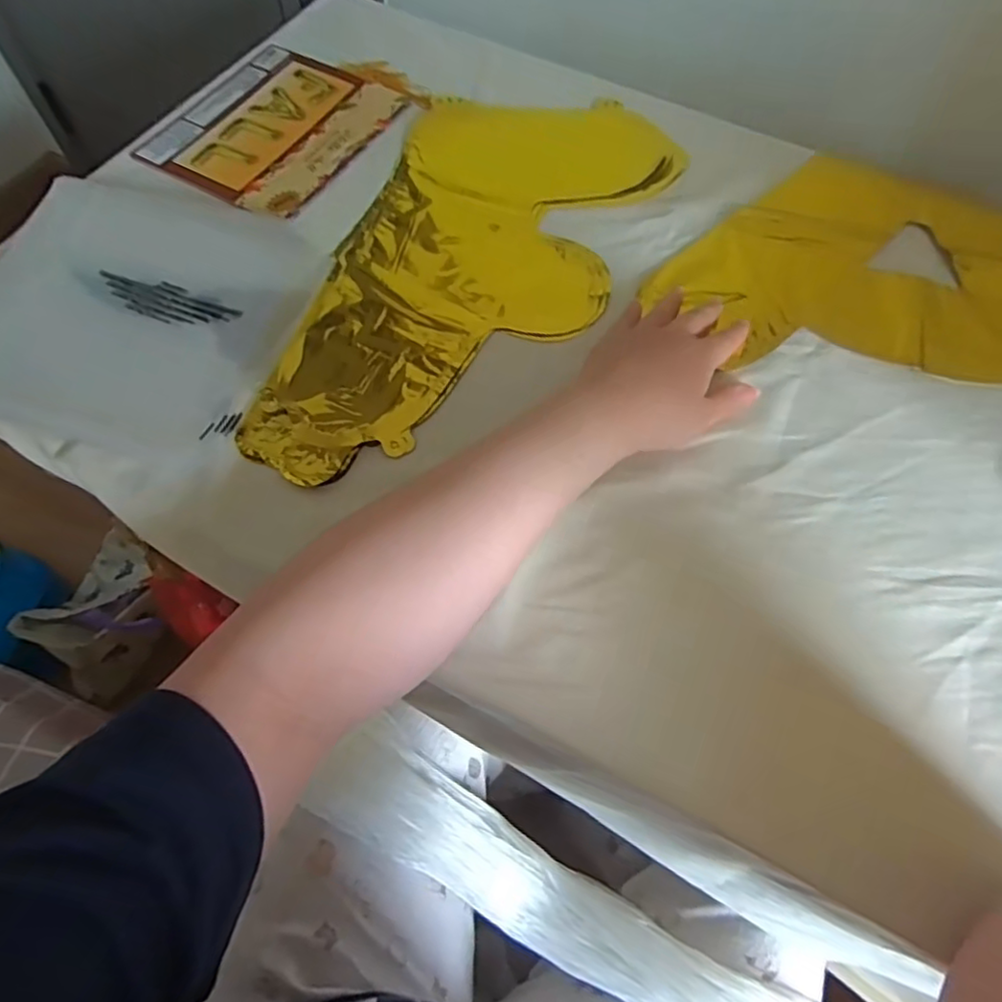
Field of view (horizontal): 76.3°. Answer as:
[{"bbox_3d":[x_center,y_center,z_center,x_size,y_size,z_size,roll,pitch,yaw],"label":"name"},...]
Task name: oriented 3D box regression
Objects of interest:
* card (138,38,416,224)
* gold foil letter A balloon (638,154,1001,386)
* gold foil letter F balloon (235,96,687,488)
[{"bbox_3d":[-0.203,-0.339,0.576,0.166,0.008,0.194,27,66,12],"label":"card"},{"bbox_3d":[0.332,-0.162,0.499,0.380,0.012,0.262,22,66,10],"label":"gold foil letter A balloon"},{"bbox_3d":[-0.011,-0.185,0.497,0.223,0.012,0.424,14,64,6],"label":"gold foil letter F balloon"}]

